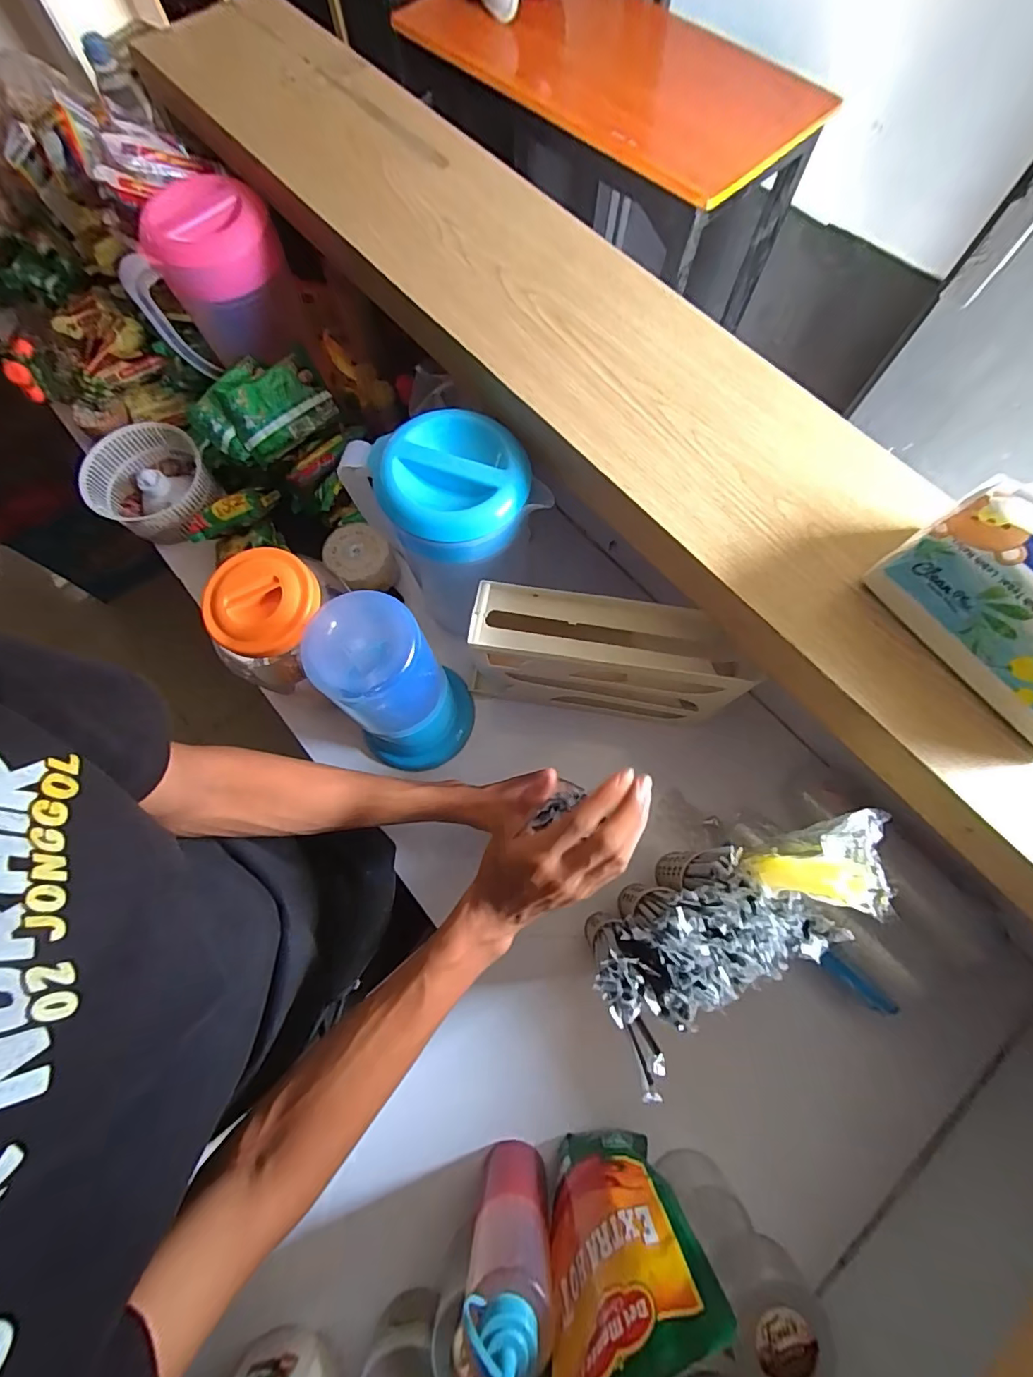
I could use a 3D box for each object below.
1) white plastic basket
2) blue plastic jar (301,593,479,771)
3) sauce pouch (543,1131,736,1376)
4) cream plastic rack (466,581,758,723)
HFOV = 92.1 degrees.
[{"bbox_3d":[-0.537,-0.301,0.738,0.154,0.067,0.154,-1,73,2],"label":"white plastic basket"},{"bbox_3d":[-0.125,0.009,0.552,0.113,0.255,0.123,-1,73,2],"label":"blue plastic jar"},{"bbox_3d":[0.075,0.456,0.407,0.136,0.232,0.041,-26,74,-6],"label":"sauce pouch"},{"bbox_3d":[0.095,-0.033,0.580,0.280,0.181,0.070,8,73,4],"label":"cream plastic rack"}]

